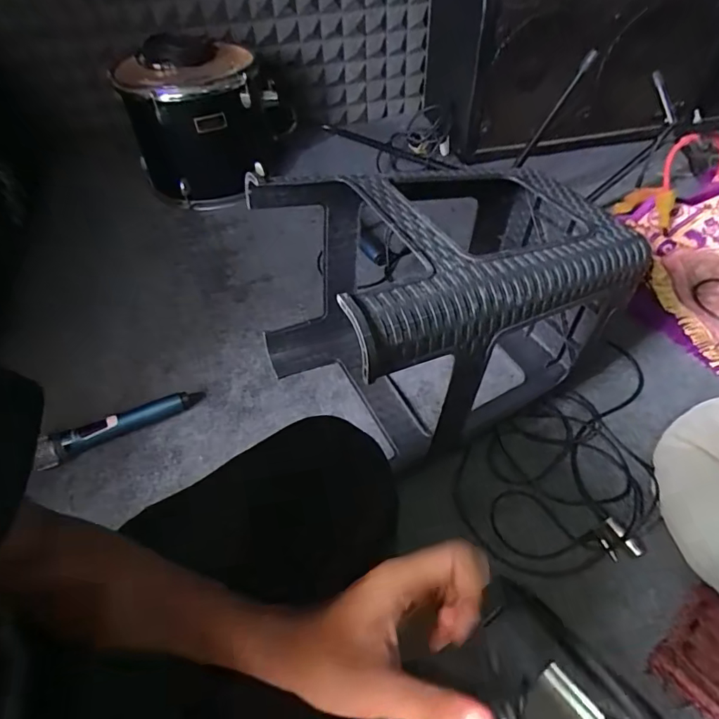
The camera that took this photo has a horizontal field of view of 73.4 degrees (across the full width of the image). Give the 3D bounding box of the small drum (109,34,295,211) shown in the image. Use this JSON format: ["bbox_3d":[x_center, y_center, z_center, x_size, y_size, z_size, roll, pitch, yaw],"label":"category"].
[{"bbox_3d":[-0.379,-0.566,1.170,0.306,0.341,0.296,21,52,19],"label":"small drum"}]

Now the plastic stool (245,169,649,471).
[{"bbox_3d":[0.125,-0.105,0.724,0.467,0.341,0.372,-27,52,-19],"label":"plastic stool"}]

